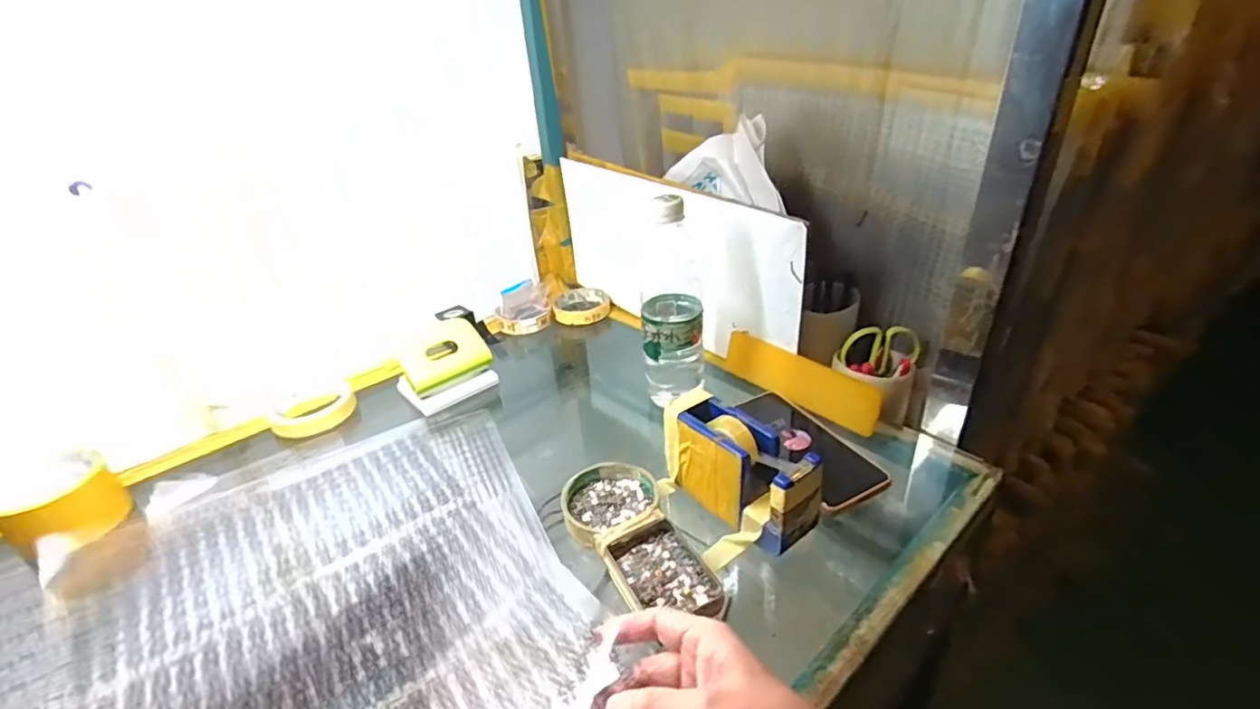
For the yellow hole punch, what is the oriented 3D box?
[{"bbox_3d":[-0.223,0.008,0.691,0.102,0.076,0.069,-28,37,-34],"label":"yellow hole punch"}]

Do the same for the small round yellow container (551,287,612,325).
[{"bbox_3d":[-0.073,-0.077,0.868,0.088,0.019,0.103,-8,30,-4],"label":"small round yellow container"}]

